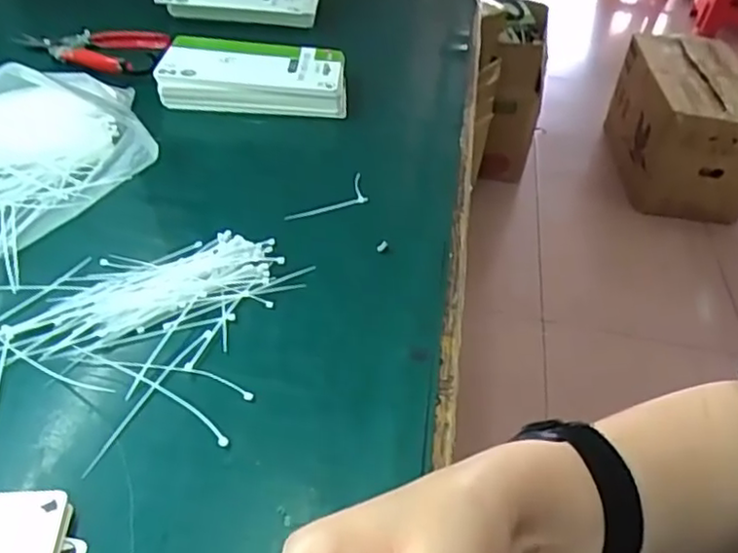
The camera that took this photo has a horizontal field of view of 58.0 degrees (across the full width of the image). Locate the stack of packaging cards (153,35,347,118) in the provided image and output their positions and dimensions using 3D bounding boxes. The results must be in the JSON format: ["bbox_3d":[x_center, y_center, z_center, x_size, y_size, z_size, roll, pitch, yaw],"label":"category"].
[{"bbox_3d":[-0.116,-0.210,0.693,0.186,0.042,0.106,3,40,-2],"label":"stack of packaging cards"}]

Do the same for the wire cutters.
[{"bbox_3d":[-0.298,-0.251,0.735,0.172,0.024,0.086,14,41,11],"label":"wire cutters"}]

